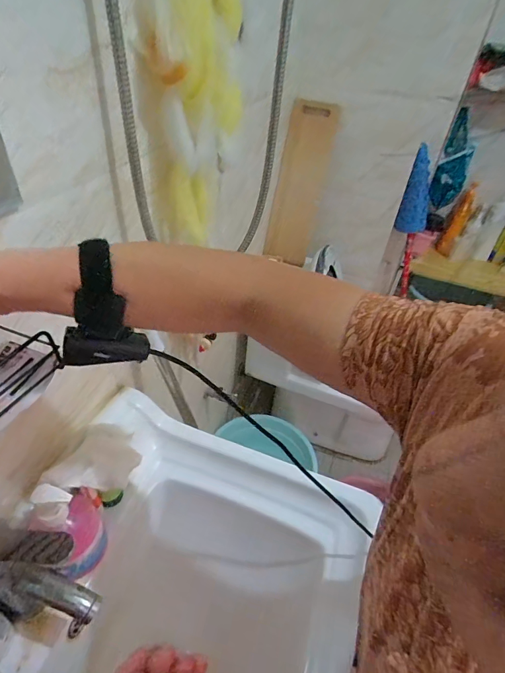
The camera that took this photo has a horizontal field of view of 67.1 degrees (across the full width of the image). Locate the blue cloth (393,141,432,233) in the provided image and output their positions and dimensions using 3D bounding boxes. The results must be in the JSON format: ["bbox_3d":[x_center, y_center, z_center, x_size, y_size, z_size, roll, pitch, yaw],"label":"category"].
[{"bbox_3d":[0.583,-0.494,1.320,0.104,0.267,0.096,22,44,18],"label":"blue cloth"}]

